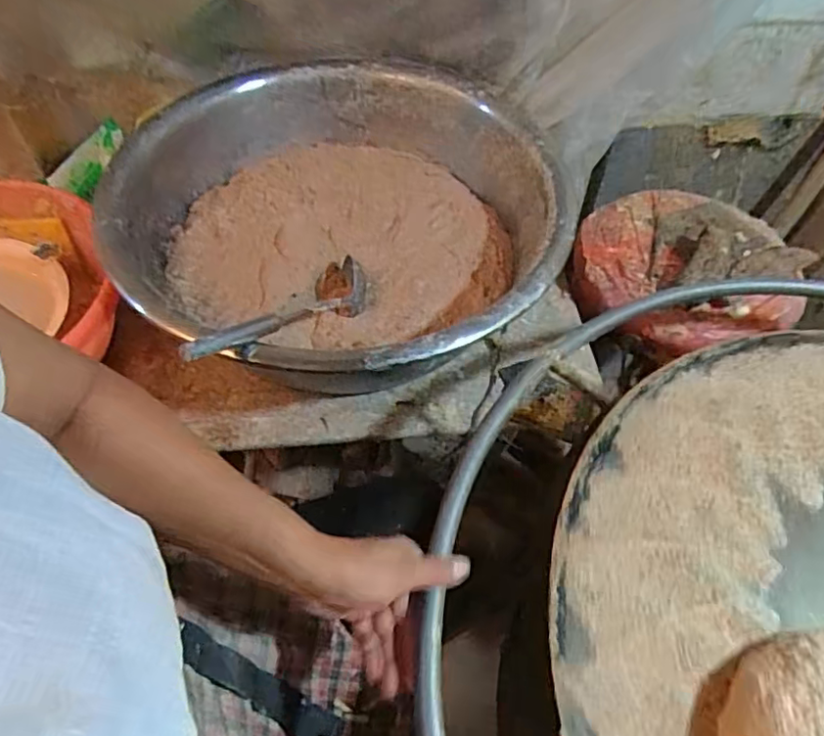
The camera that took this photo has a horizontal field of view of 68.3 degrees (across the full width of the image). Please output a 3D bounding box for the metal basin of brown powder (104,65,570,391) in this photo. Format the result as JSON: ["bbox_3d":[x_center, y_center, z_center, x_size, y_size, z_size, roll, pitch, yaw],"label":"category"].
[{"bbox_3d":[-0.100,-0.218,0.857,0.587,0.150,0.619,2,53,-3],"label":"metal basin of brown powder"}]

